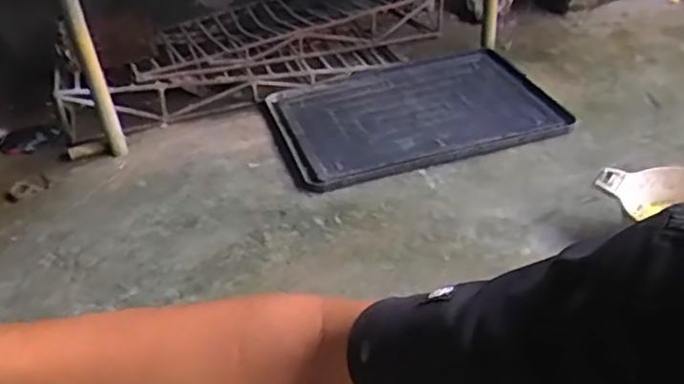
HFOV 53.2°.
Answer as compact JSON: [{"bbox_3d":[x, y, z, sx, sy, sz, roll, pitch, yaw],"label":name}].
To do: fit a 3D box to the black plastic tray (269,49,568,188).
[{"bbox_3d":[0.173,-0.241,1.846,0.721,0.039,0.502,-16,37,-13],"label":"black plastic tray"}]

